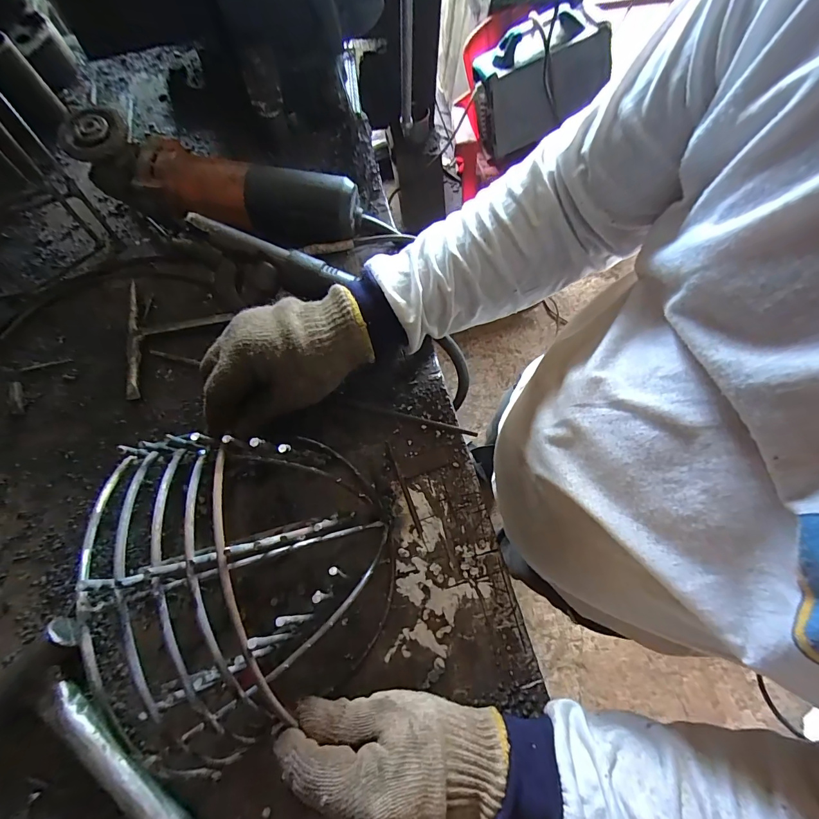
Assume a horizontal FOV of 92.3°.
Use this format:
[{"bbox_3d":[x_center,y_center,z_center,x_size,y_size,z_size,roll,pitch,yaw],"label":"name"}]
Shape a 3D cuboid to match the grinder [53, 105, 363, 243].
[{"bbox_3d":[-0.187,-0.223,0.403,0.259,0.099,0.062,11,73,2],"label":"grinder"}]

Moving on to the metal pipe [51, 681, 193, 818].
[{"bbox_3d":[-0.185,0.272,0.273,0.200,0.015,0.021,38,76,9],"label":"metal pipe"}]

